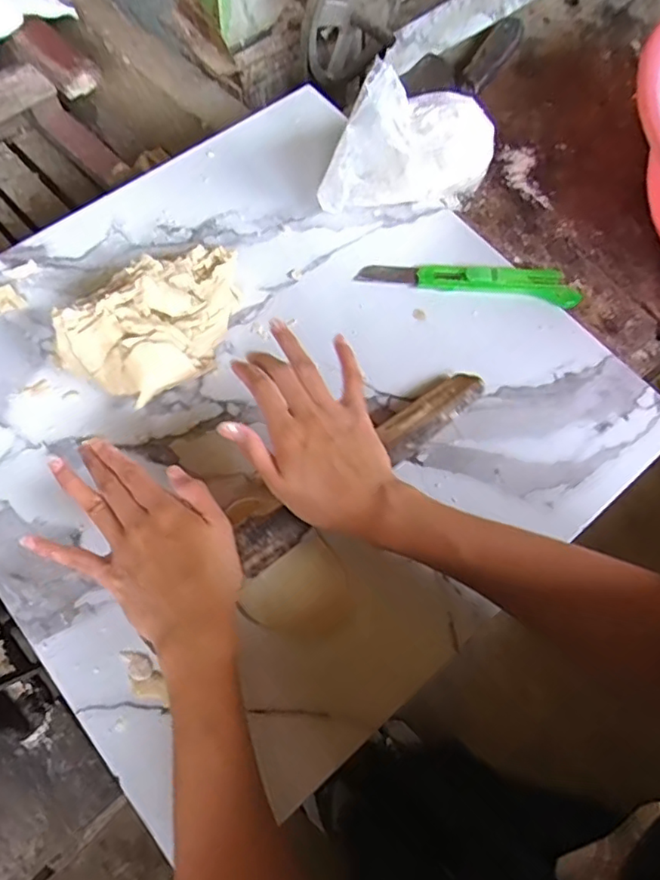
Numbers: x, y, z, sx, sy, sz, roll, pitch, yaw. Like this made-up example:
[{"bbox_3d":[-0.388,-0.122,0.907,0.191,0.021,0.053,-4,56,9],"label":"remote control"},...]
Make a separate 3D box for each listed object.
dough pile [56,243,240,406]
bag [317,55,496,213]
[{"bbox_3d":[-0.127,-0.090,0.461,0.158,0.060,0.090,-37,75,-15],"label":"dough pile"},{"bbox_3d":[0.068,-0.262,0.509,0.164,0.126,0.065,-13,70,-8],"label":"bag"}]

